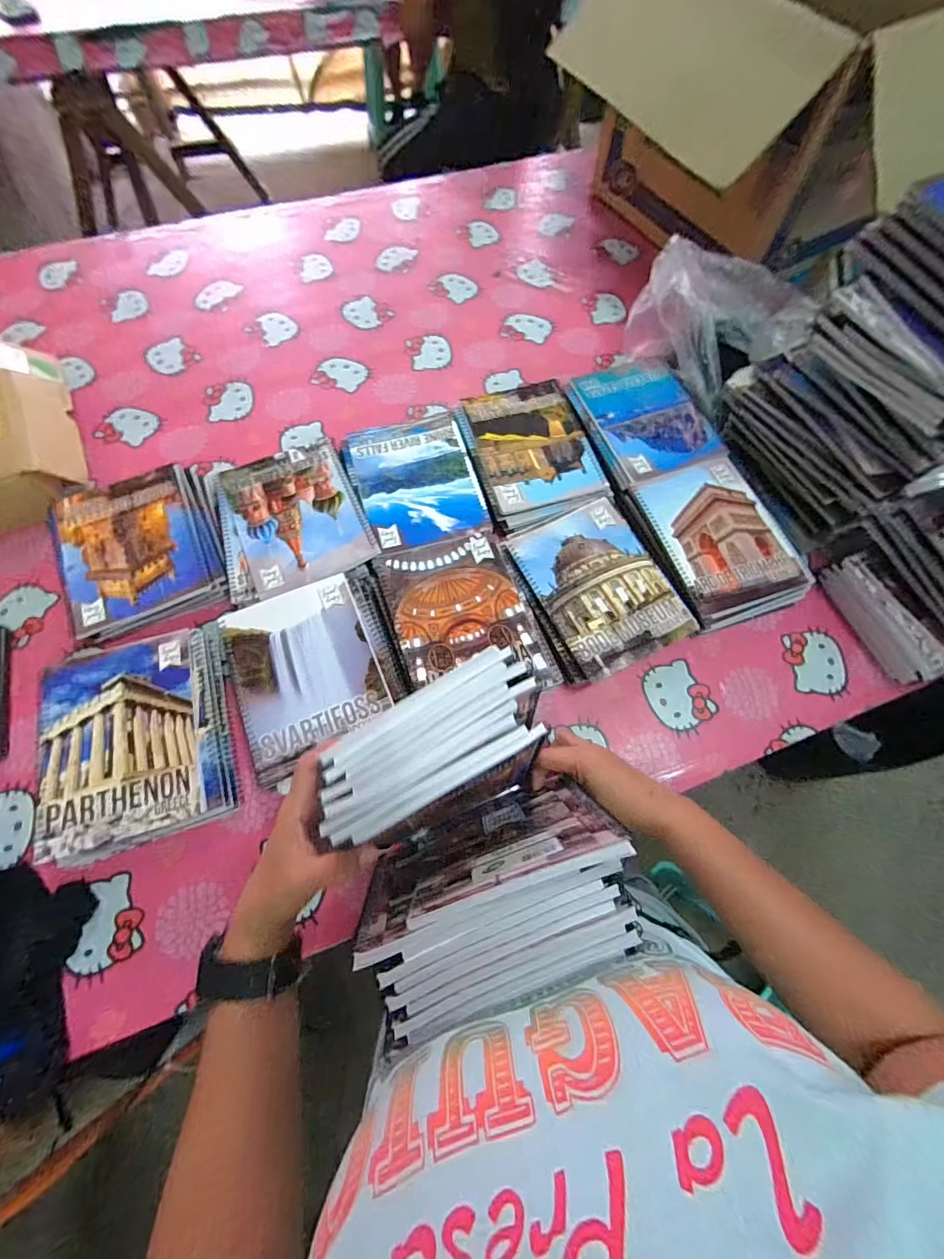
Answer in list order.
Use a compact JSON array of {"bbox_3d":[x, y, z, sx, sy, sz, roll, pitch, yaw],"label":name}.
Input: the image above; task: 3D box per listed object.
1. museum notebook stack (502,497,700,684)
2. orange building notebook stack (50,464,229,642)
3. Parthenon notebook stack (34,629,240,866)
[{"bbox_3d":[0.146,-0.047,0.546,0.159,0.047,0.201,-24,71,-11],"label":"museum notebook stack"},{"bbox_3d":[-0.397,-0.100,0.555,0.182,0.045,0.203,-24,71,-11],"label":"orange building notebook stack"},{"bbox_3d":[-0.346,0.113,0.471,0.166,0.048,0.207,-17,70,-8],"label":"Parthenon notebook stack"}]

